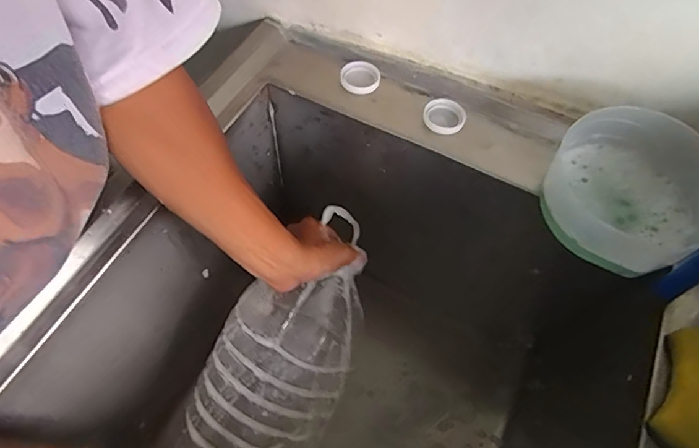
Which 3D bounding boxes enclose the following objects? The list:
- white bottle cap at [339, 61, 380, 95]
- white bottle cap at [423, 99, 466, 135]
[{"bbox_3d":[0.012,-0.170,0.550,0.045,0.009,0.049,0,59,0],"label":"white bottle cap"},{"bbox_3d":[0.104,-0.119,0.525,0.046,0.010,0.044,0,59,0],"label":"white bottle cap"}]

